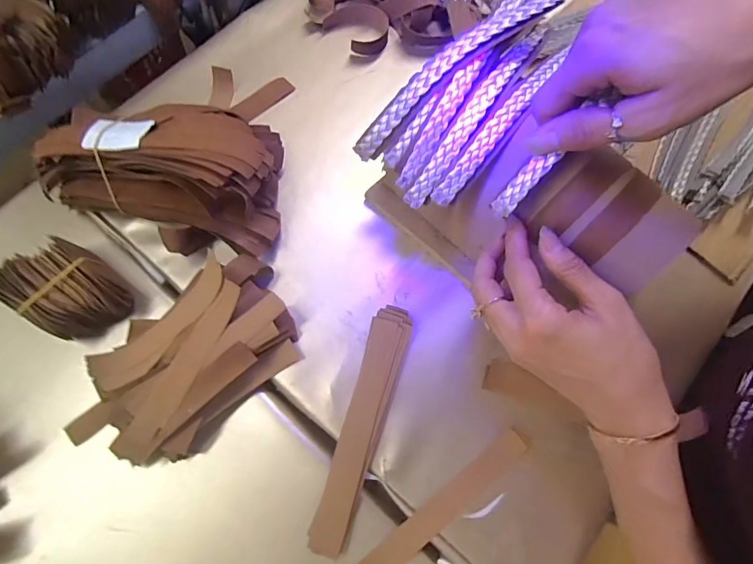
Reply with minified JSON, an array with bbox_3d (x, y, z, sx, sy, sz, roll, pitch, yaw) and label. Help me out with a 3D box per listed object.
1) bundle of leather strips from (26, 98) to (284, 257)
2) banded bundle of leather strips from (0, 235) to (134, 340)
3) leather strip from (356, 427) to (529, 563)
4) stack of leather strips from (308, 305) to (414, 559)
[{"bbox_3d":[-0.165,-0.089,0.348,0.175,0.074,0.125,3,73,0],"label":"bundle of leather strips"},{"bbox_3d":[-0.227,0.007,0.326,0.073,0.058,0.054,38,76,10],"label":"banded bundle of leather strips"},{"bbox_3d":[0.044,0.165,0.315,0.163,0.004,0.020,-36,77,-11],"label":"leather strip"},{"bbox_3d":[-0.010,0.105,0.325,0.029,0.012,0.176,17,74,4],"label":"stack of leather strips"}]

